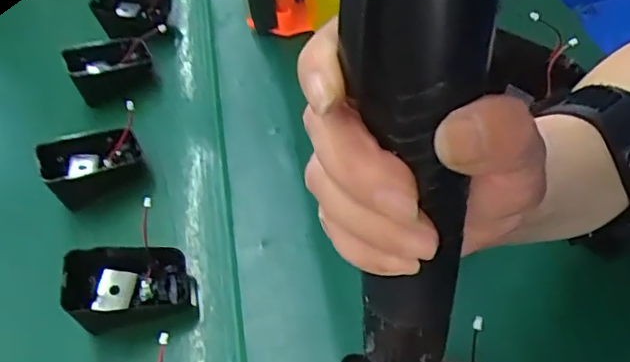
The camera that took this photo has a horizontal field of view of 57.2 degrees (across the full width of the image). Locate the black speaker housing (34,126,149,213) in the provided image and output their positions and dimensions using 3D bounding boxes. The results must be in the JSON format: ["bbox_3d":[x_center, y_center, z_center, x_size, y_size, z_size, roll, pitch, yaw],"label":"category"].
[{"bbox_3d":[-0.160,-0.012,0.418,0.066,0.033,0.041,-21,55,-18],"label":"black speaker housing"}]

